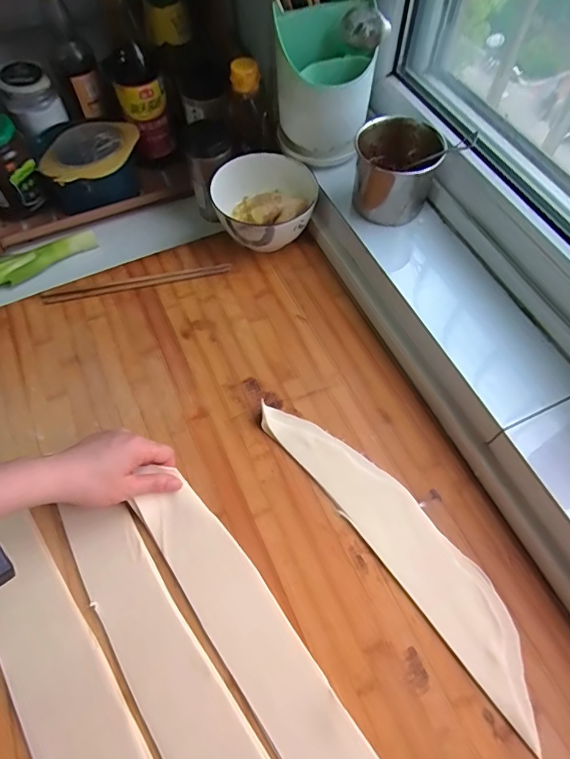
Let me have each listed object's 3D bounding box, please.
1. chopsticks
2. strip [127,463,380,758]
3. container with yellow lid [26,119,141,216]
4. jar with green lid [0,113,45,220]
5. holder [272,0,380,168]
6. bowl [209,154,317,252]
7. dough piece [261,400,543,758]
[{"bbox_3d":[-0.186,-0.121,0.583,0.233,0.008,0.025,-10,63,-4],"label":"chopsticks"},{"bbox_3d":[0.006,0.257,0.372,0.063,0.021,0.400,-37,69,-12],"label":"strip"},{"bbox_3d":[-0.268,-0.302,0.655,0.130,0.077,0.105,-21,63,-11],"label":"container with yellow lid"},{"bbox_3d":[-0.371,-0.279,0.607,0.076,0.113,0.065,-35,66,-17],"label":"jar with green lid"},{"bbox_3d":[0.056,-0.370,0.557,0.105,0.159,0.122,15,62,9],"label":"holder"},{"bbox_3d":[-0.023,-0.220,0.598,0.126,0.071,0.125,0,61,0],"label":"bowl"},{"bbox_3d":[0.107,0.144,0.435,0.066,0.013,0.337,-36,67,-16],"label":"dough piece"}]

